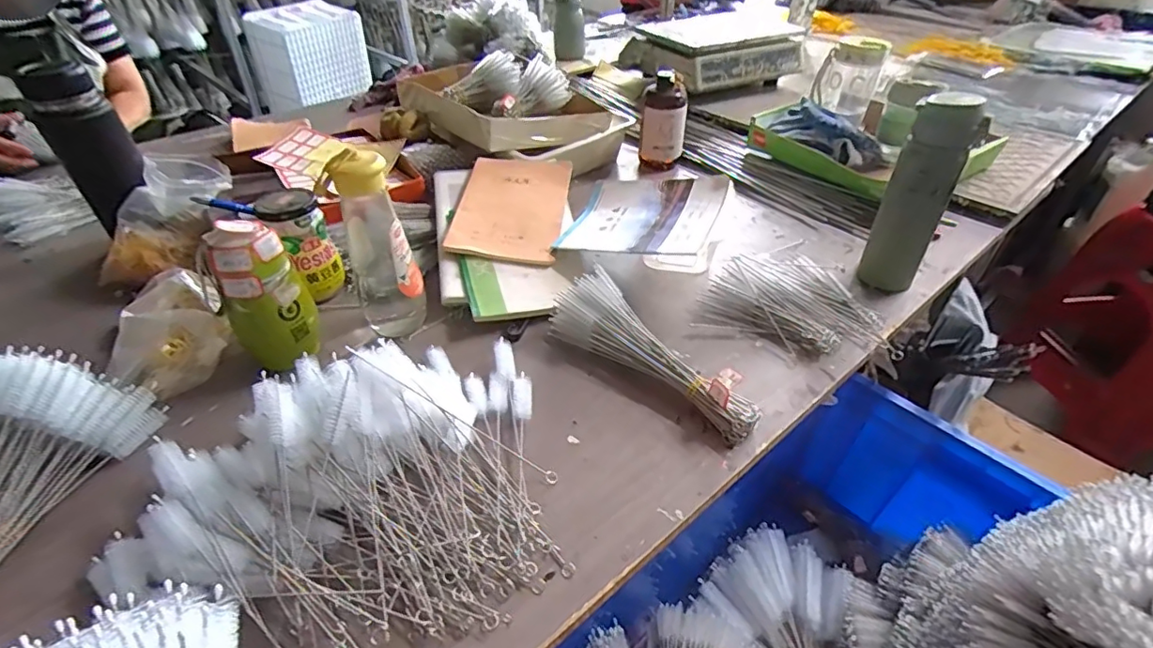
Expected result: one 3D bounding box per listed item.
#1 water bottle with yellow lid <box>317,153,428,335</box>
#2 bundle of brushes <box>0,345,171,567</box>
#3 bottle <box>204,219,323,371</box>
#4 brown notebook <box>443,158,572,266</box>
[{"bbox_3d":[-0.211,-0.078,0.579,0.069,0.212,0.068,-12,43,-14],"label":"water bottle with yellow lid"},{"bbox_3d":[-0.451,0.104,0.424,0.094,0.093,0.191,5,41,5],"label":"bundle of brushes"},{"bbox_3d":[-0.312,-0.031,0.542,0.077,0.147,0.062,-23,46,-24],"label":"bottle"},{"bbox_3d":[-0.087,-0.168,0.750,0.141,0.015,0.223,7,50,1],"label":"brown notebook"}]

